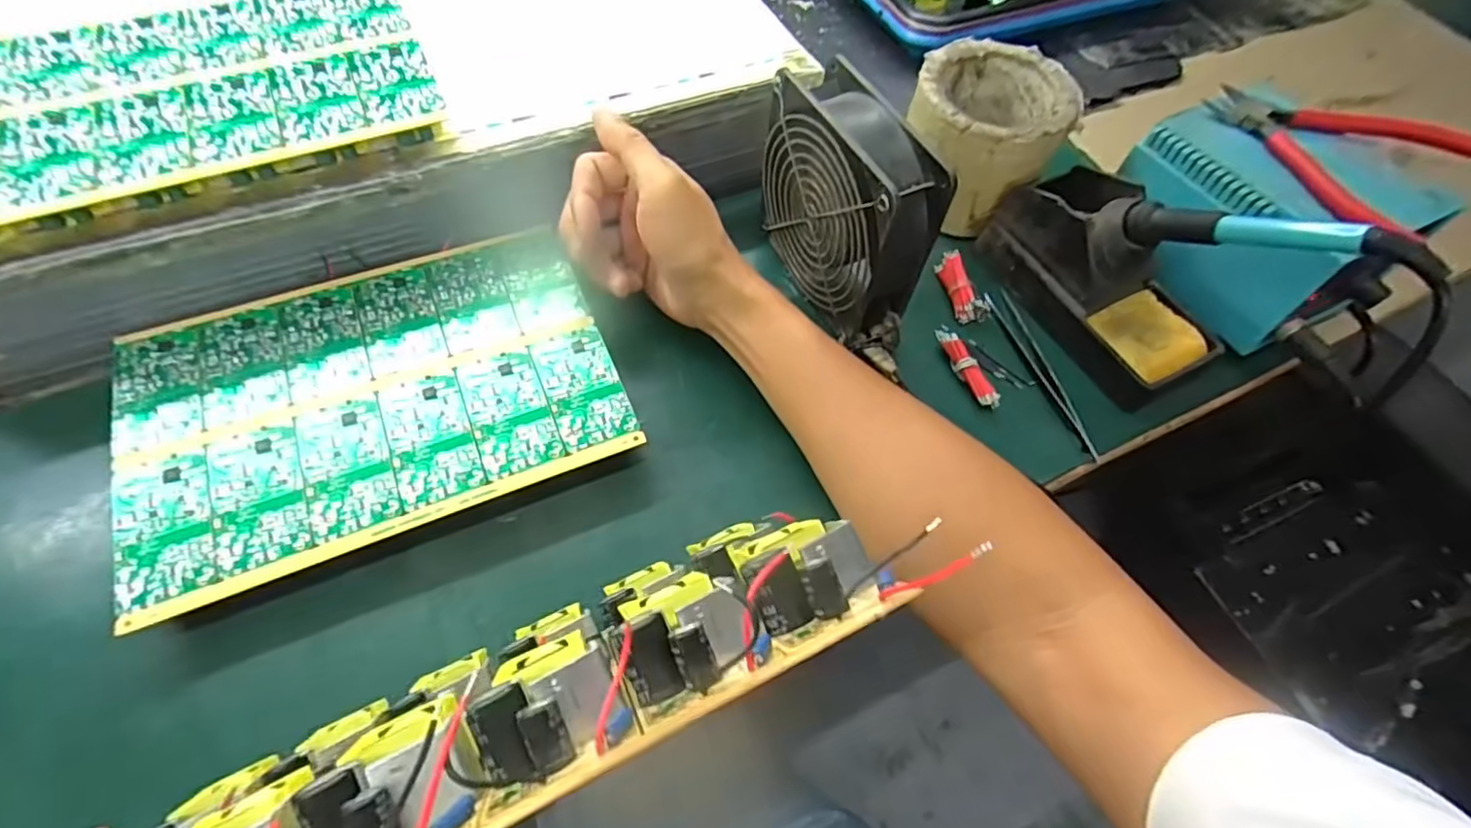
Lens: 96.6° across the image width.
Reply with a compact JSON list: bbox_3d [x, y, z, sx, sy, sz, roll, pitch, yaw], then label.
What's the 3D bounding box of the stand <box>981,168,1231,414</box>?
[{"bbox_3d":[0.230,-0.089,0.404,0.072,0.065,0.146,-25,63,-16],"label":"stand"}]

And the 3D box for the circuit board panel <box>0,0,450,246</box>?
[{"bbox_3d":[-0.296,-0.172,0.361,0.237,0.029,0.161,-20,61,-13],"label":"circuit board panel"}]

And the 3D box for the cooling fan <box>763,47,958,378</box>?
[{"bbox_3d":[0.064,-0.114,0.382,0.042,0.119,0.130,-23,62,-15],"label":"cooling fan"}]

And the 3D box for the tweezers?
[{"bbox_3d":[0.190,-0.029,0.400,0.017,0.006,0.126,-15,60,-10],"label":"tweezers"}]

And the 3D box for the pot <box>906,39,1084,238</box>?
[{"bbox_3d":[0.166,-0.186,0.448,0.096,0.083,0.096,1,59,-1],"label":"pot"}]

